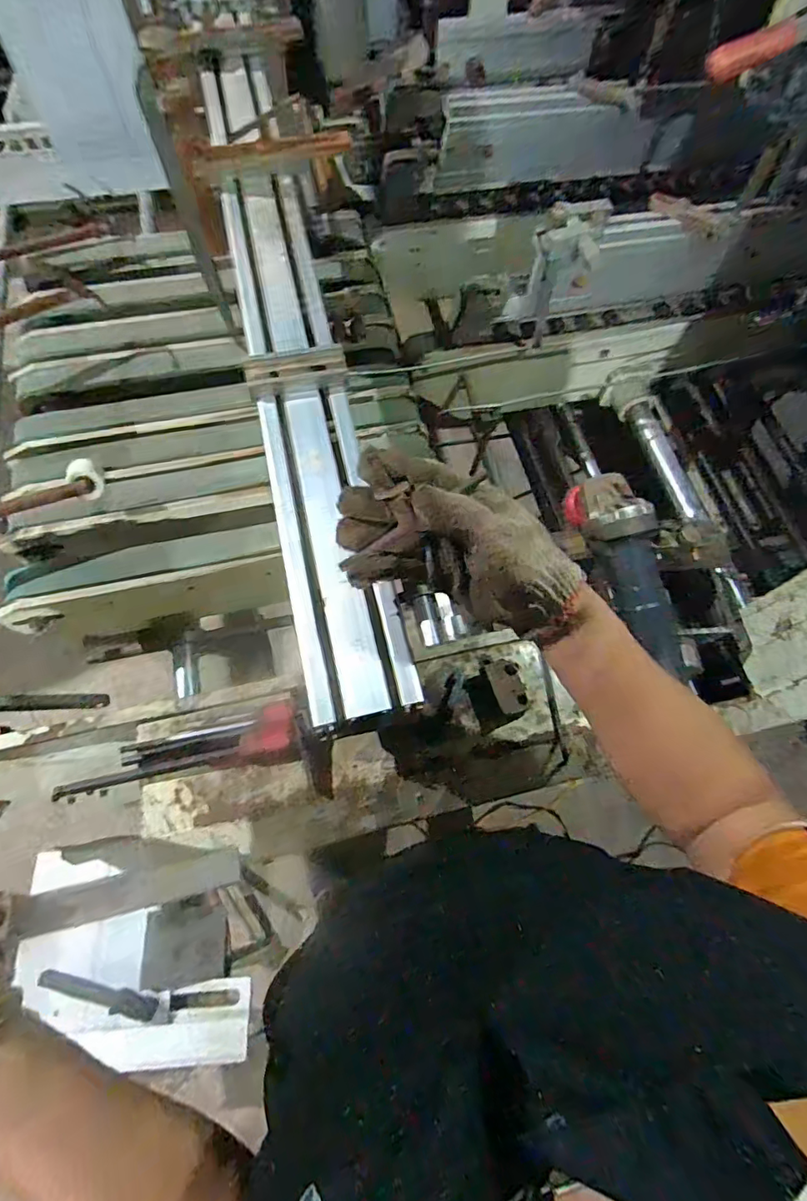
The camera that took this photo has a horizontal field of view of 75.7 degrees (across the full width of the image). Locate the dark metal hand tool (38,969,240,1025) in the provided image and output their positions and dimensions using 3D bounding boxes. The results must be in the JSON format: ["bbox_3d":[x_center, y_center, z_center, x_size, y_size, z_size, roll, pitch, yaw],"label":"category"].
[{"bbox_3d":[-0.402,0.604,0.786,0.295,0.023,0.050,6,67,1],"label":"dark metal hand tool"}]

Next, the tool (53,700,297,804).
[{"bbox_3d":[-0.199,0.135,0.463,0.210,0.024,0.038,-12,68,-7],"label":"tool"}]

